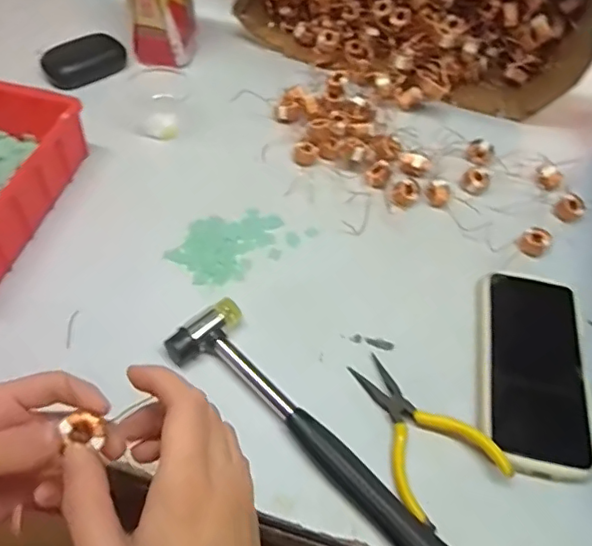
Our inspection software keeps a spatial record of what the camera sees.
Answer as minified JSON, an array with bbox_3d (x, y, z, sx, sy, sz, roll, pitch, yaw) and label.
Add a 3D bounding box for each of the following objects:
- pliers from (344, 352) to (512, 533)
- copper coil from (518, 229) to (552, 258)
[{"bbox_3d":[0.083,0.106,0.391,0.073,0.019,0.117,-21,56,-18],"label":"pliers"},{"bbox_3d":[0.215,-0.028,0.504,0.025,0.013,0.026,31,57,20],"label":"copper coil"}]

